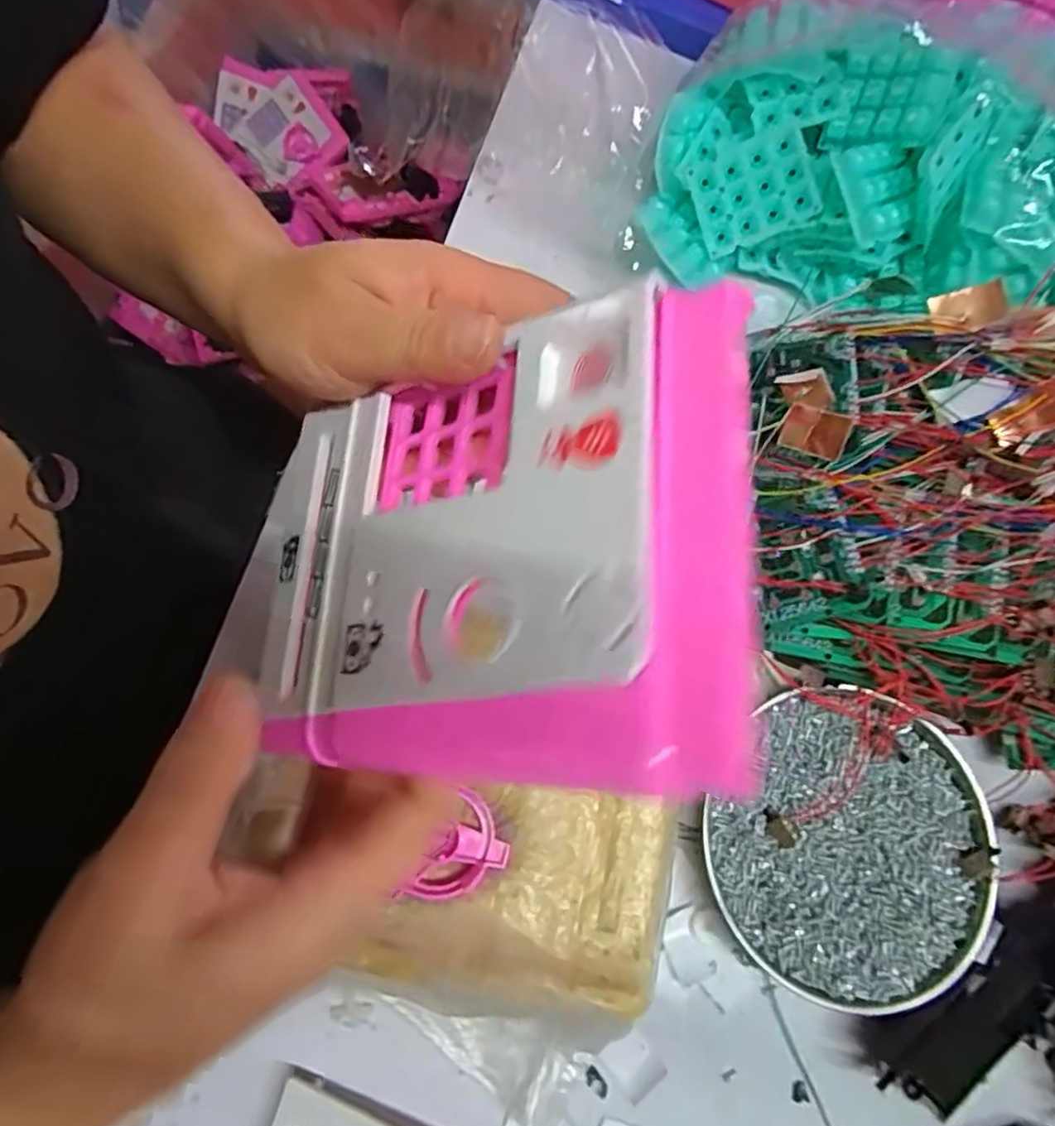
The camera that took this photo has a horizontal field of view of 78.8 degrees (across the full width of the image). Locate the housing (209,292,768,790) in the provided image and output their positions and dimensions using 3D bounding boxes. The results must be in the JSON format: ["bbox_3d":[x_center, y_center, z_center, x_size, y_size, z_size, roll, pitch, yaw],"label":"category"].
[{"bbox_3d":[-0.024,-0.004,0.189,0.171,0.022,0.125,-7,69,32],"label":"housing"}]

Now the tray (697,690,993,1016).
[{"bbox_3d":[0.151,0.131,0.302,0.123,0.022,0.133,1,74,-4],"label":"tray"}]

